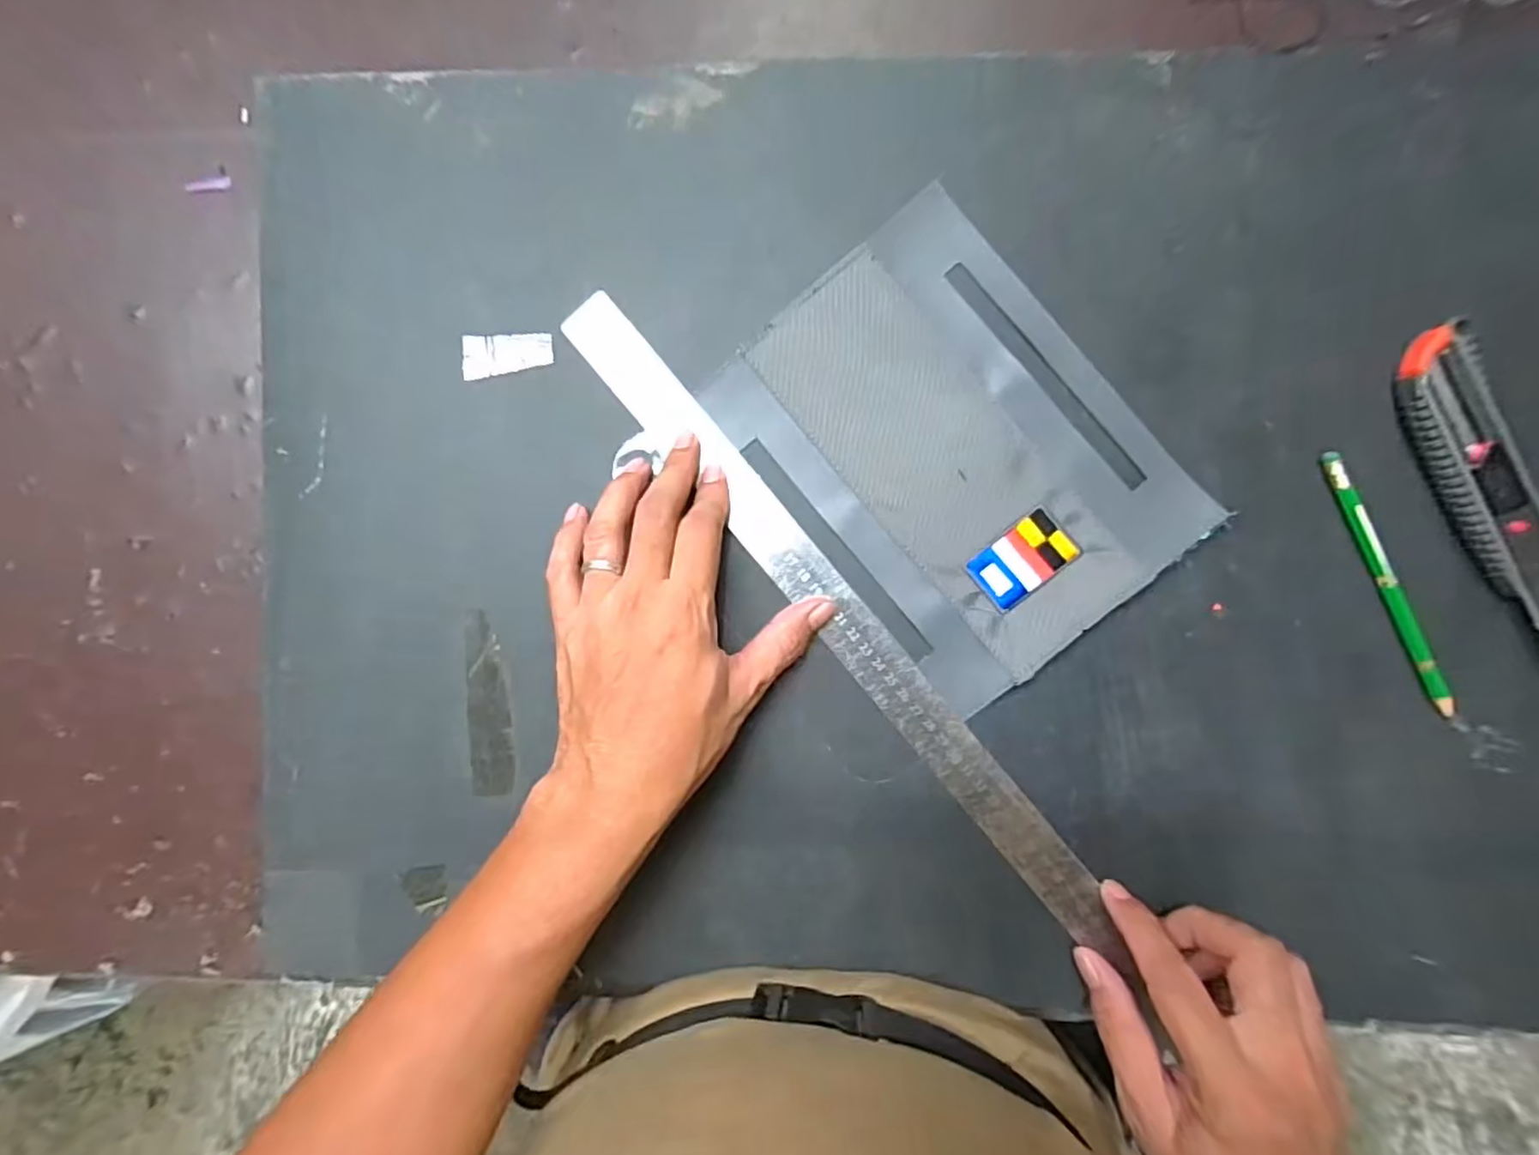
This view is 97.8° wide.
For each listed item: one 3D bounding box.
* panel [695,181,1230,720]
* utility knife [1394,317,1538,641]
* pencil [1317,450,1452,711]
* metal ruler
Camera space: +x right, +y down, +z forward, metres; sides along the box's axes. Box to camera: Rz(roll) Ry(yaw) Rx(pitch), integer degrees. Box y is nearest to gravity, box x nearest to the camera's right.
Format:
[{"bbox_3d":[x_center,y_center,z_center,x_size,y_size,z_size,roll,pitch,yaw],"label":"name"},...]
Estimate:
[{"bbox_3d":[0.092,-0.062,0.336,0.161,0.010,0.213,-40,87,3],"label":"panel"},{"bbox_3d":[0.341,-0.037,0.317,0.036,0.017,0.164,-26,90,4],"label":"utility knife"},{"bbox_3d":[0.299,0.003,0.324,0.010,0.008,0.135,-25,90,4],"label":"pencil"},{"bbox_3d":[0.037,0.021,0.345,0.031,0.005,0.411,-39,88,4],"label":"metal ruler"}]

